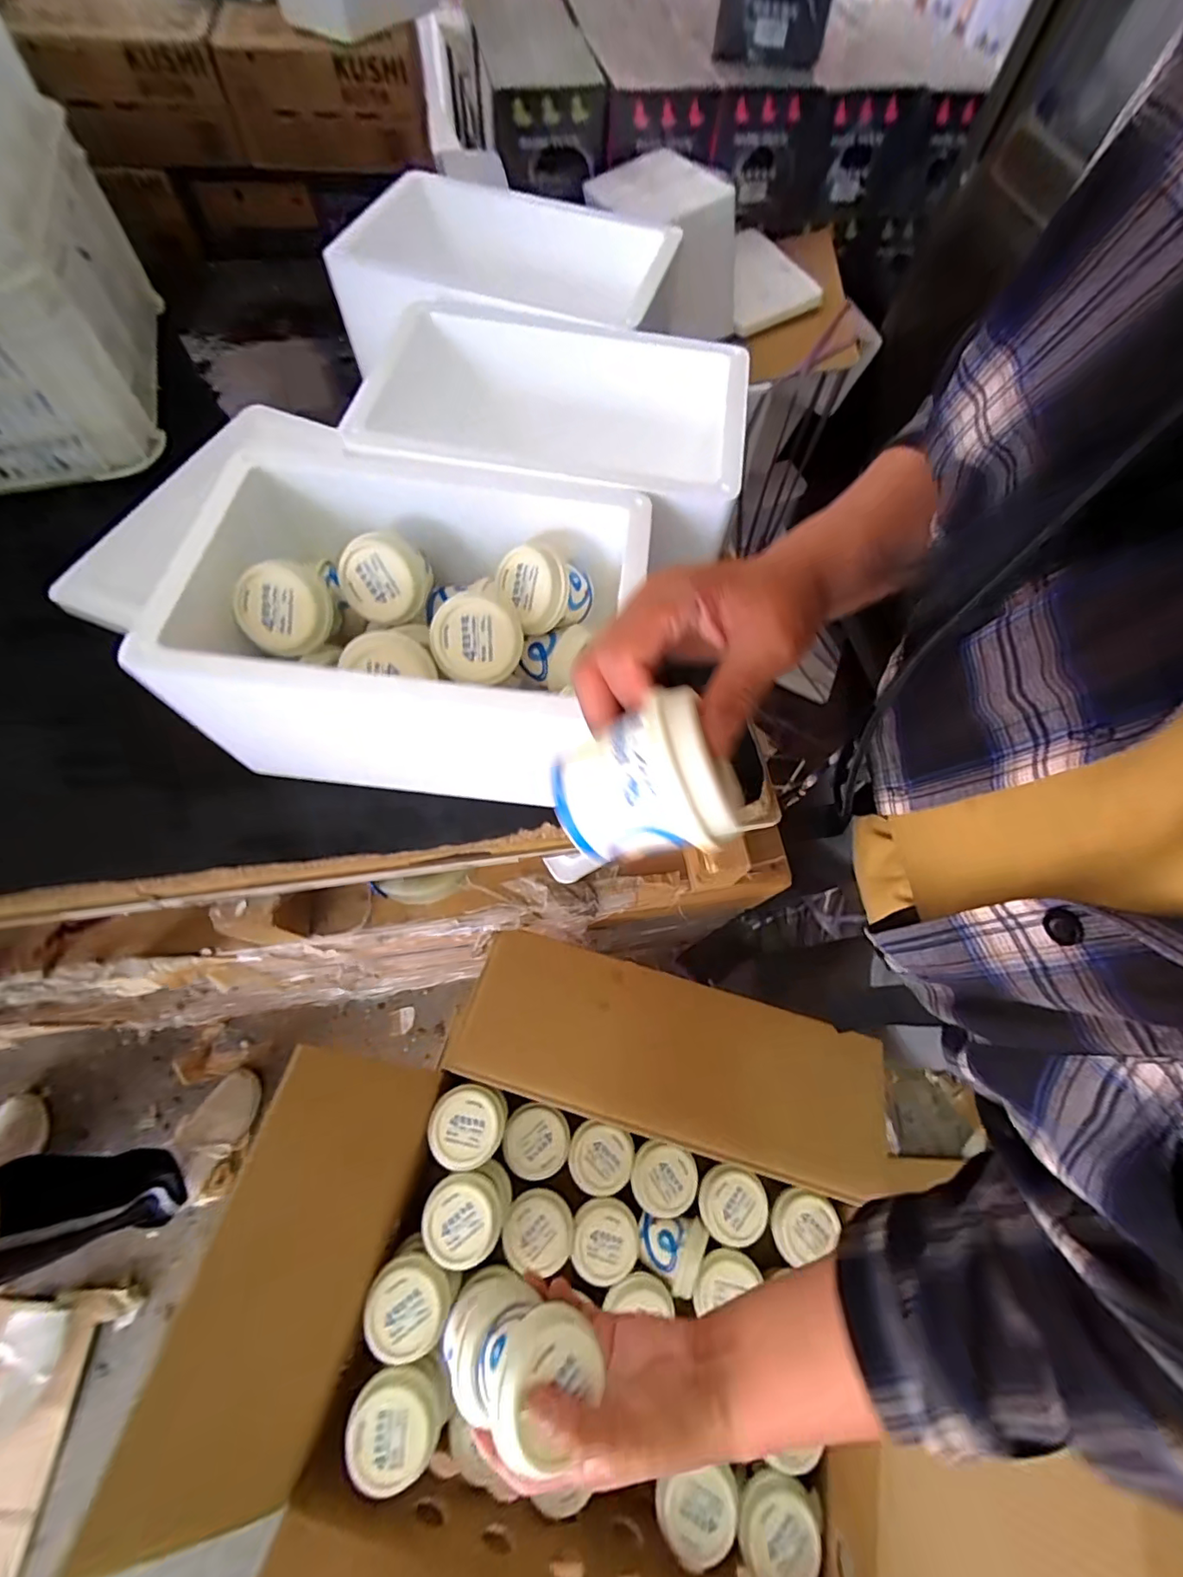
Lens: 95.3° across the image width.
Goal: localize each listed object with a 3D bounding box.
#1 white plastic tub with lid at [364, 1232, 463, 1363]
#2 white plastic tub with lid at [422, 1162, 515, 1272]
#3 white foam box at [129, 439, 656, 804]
[{"bbox_3d":[-0.159,0.462,0.495,0.067,0.081,0.066,0,65,-1],"label":"white plastic tub with lid"},{"bbox_3d":[-0.118,0.411,0.528,0.069,0.087,0.068,0,65,-1],"label":"white plastic tub with lid"},{"bbox_3d":[-0.133,-0.129,0.469,0.331,0.175,0.223,5,65,1],"label":"white foam box"}]

